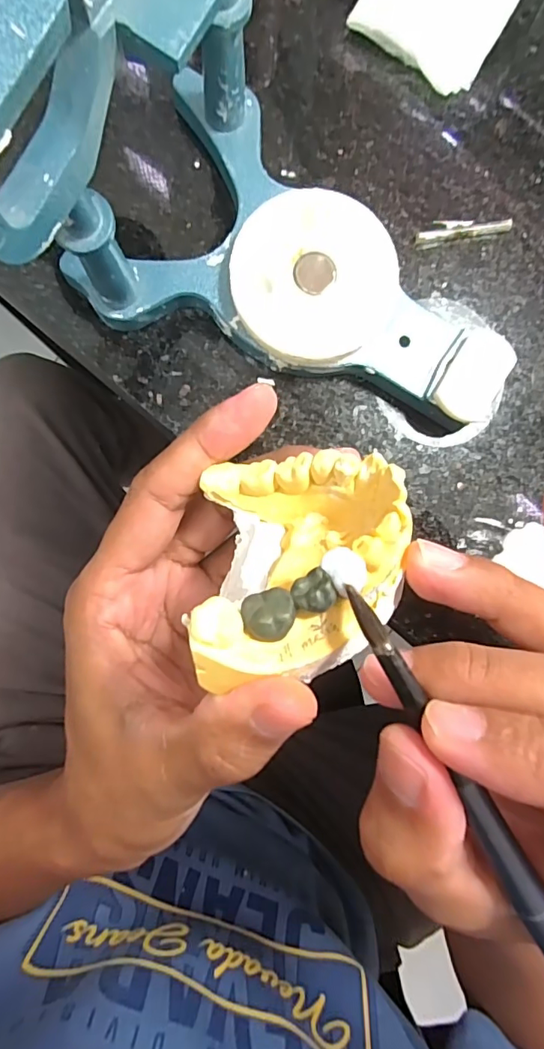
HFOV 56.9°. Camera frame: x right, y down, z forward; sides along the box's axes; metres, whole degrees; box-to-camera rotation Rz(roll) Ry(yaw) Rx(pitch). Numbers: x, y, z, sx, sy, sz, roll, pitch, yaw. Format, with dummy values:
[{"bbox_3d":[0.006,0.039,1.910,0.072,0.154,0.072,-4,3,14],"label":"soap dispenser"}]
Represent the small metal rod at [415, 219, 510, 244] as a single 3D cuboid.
[{"bbox_3d":[0.070,-0.110,0.184,0.035,0.004,0.007,-9,91,-3],"label":"small metal rod"}]

